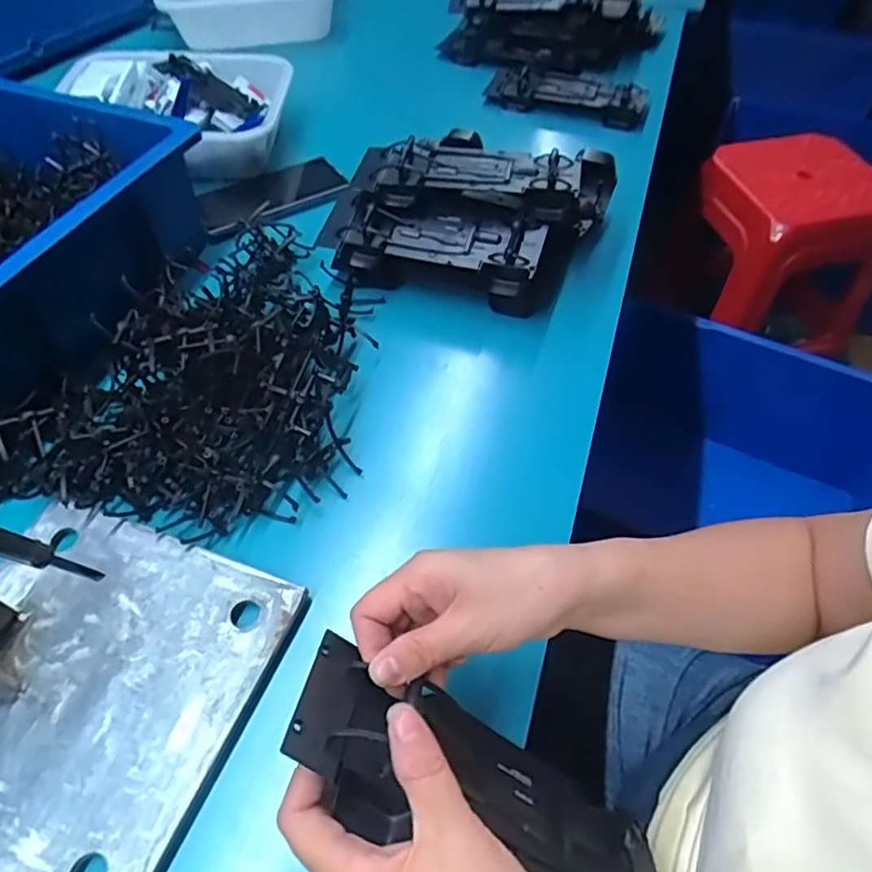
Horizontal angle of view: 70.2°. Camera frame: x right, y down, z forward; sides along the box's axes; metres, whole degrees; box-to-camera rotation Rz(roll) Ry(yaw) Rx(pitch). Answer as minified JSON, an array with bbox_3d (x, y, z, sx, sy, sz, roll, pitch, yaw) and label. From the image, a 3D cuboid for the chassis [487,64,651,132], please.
[{"bbox_3d":[0.158,-0.414,0.749,0.190,0.034,0.068,16,54,10],"label":"chassis"}]

